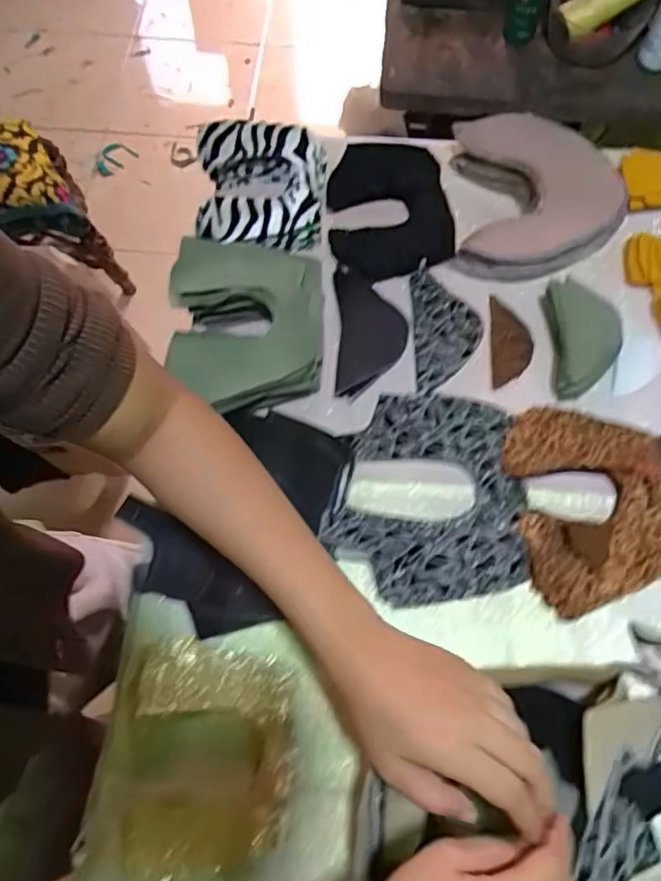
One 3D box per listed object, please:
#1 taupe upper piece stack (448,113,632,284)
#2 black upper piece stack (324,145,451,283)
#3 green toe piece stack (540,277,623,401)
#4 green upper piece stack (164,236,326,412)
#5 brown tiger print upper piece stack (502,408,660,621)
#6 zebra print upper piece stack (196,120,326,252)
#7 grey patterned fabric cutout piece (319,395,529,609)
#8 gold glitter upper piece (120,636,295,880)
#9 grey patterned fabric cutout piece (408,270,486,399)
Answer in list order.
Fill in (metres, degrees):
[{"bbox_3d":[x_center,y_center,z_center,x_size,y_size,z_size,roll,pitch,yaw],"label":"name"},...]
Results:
[{"bbox_3d":[0.225,-0.262,0.656,0.179,0.056,0.179,1,68,1],"label":"taupe upper piece stack"},{"bbox_3d":[0.062,-0.255,0.663,0.125,0.036,0.166,-8,69,-3],"label":"black upper piece stack"},{"bbox_3d":[0.241,-0.101,0.582,0.062,0.045,0.122,3,68,2],"label":"green toe piece stack"},{"bbox_3d":[-0.082,-0.112,0.599,0.147,0.055,0.179,0,68,0],"label":"green upper piece stack"},{"bbox_3d":[0.231,0.053,0.536,0.135,0.032,0.180,-6,68,-2],"label":"brown tiger print upper piece stack"},{"bbox_3d":[-0.077,-0.279,0.673,0.136,0.047,0.159,-2,68,0],"label":"zebra print upper piece stack"},{"bbox_3d":[0.086,0.044,0.548,0.173,0.034,0.202,1,68,1],"label":"grey patterned fabric cutout piece"},{"bbox_3d":[-0.094,0.247,0.480,0.125,0.011,0.167,-1,68,0],"label":"gold glitter upper piece"},{"bbox_3d":[0.121,-0.111,0.622,0.070,0.010,0.140,0,68,0],"label":"grey patterned fabric cutout piece"}]

